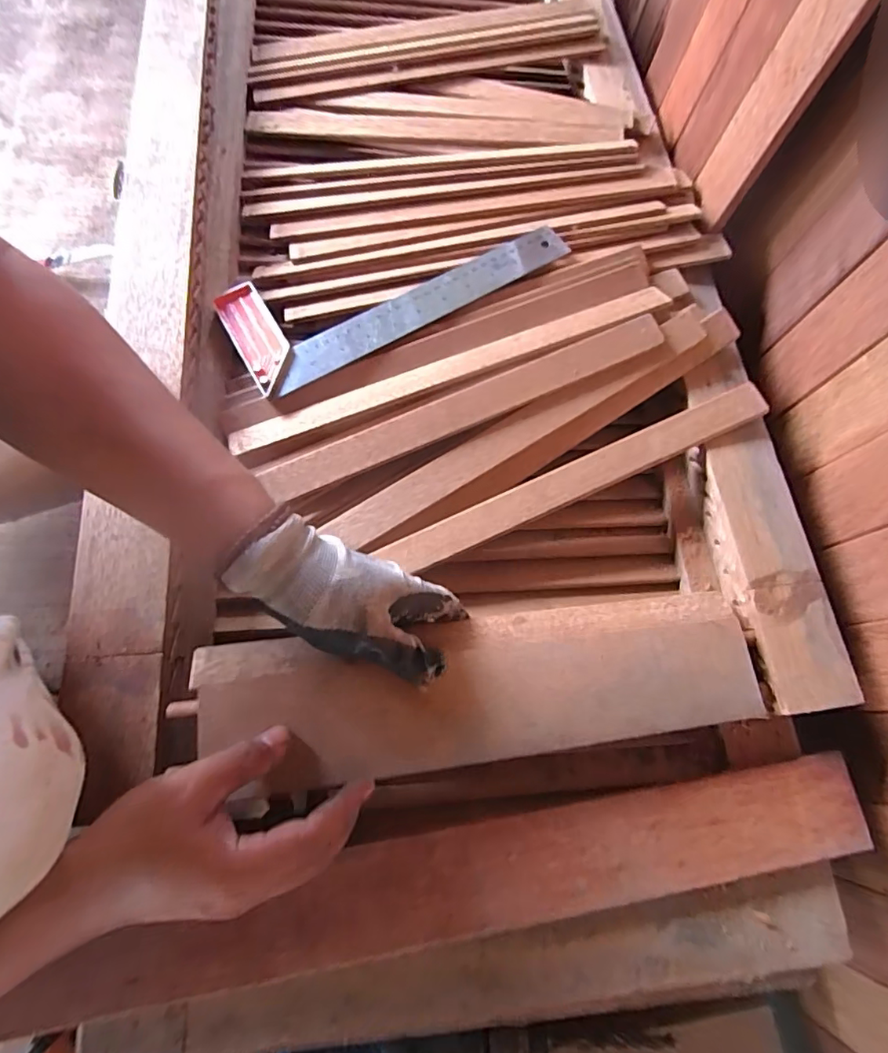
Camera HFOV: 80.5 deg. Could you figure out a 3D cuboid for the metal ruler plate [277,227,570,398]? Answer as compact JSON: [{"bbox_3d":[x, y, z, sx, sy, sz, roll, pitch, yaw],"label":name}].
[{"bbox_3d":[-0.018,-0.198,0.465,0.284,0.004,0.042,-32,74,-10],"label":"metal ruler plate"}]

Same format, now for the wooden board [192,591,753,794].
[{"bbox_3d":[0.034,0.107,0.357,0.374,0.026,0.095,-4,71,-10],"label":"wooden board"}]

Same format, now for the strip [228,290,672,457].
[{"bbox_3d":[0.008,-0.133,0.442,0.381,0.012,0.031,-20,72,-6],"label":"strip"}]

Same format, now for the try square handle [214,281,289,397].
[{"bbox_3d":[-0.163,-0.166,0.459,0.039,0.011,0.112,-29,73,-9],"label":"try square handle"}]

